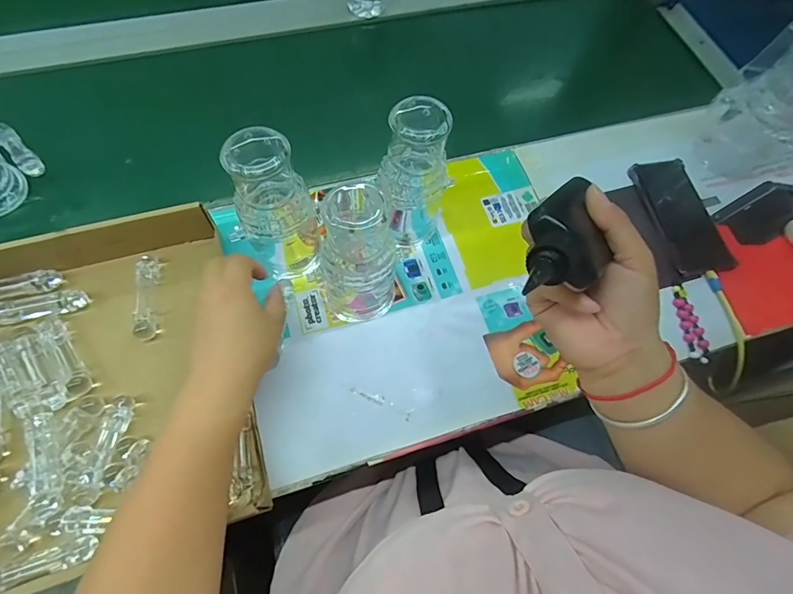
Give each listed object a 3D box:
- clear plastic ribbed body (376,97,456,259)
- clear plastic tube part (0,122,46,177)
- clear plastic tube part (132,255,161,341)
[{"bbox_3d":[0.017,-0.116,0.439,0.070,0.174,0.062,15,67,2],"label":"clear plastic ribbed body"},{"bbox_3d":[-0.453,-0.177,0.498,0.104,0.018,0.024,42,70,13],"label":"clear plastic tube part"},{"bbox_3d":[-0.267,0.001,0.450,0.020,0.024,0.091,-6,67,-7],"label":"clear plastic tube part"}]

